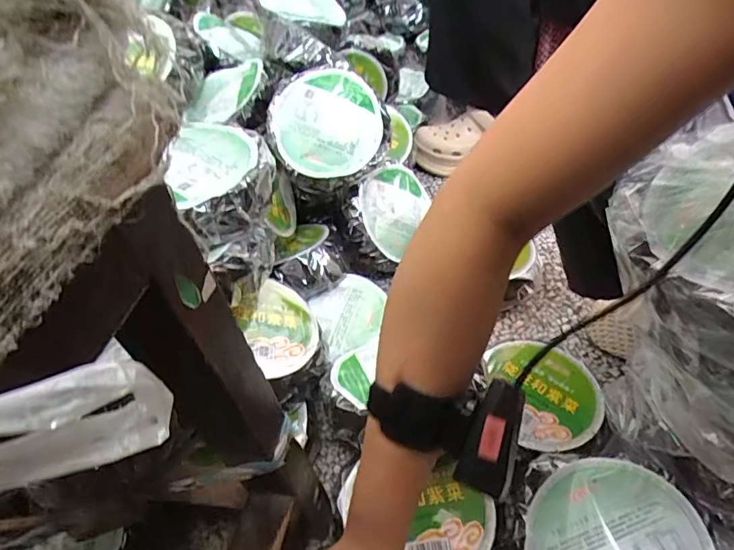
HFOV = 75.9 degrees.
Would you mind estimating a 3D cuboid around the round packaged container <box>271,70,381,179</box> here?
[{"bbox_3d":[-0.054,-0.208,0.664,0.142,0.070,0.153,0,83,-4],"label":"round packaged container"}]

